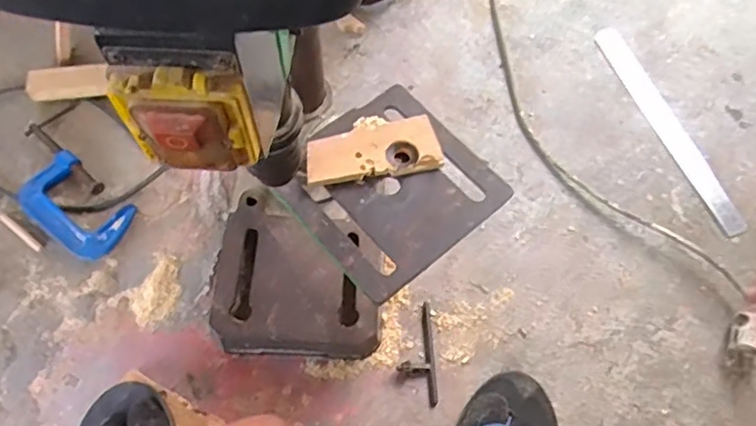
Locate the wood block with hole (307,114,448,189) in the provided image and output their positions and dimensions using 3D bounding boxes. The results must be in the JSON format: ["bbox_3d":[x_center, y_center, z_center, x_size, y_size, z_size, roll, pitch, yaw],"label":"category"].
[{"bbox_3d":[-0.006,-0.054,0.537,0.115,0.017,0.049,-11,64,-5],"label":"wood block with hole"}]

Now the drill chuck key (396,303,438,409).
[{"bbox_3d":[0.041,0.148,0.647,0.038,0.010,0.110,-1,65,-2],"label":"drill chuck key"}]

